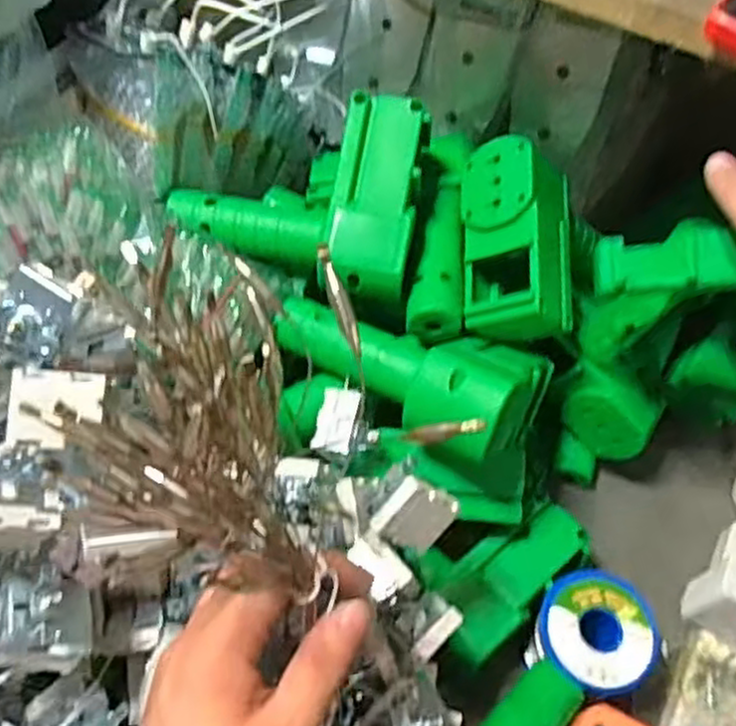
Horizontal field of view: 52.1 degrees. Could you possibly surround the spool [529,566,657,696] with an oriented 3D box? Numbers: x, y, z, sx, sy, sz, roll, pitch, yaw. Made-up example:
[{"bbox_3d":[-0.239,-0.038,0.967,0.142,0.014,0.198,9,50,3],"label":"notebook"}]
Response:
[{"bbox_3d":[0.131,0.160,0.444,0.066,0.031,0.066,1,58,-2],"label":"spool"}]

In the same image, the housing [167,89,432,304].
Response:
[{"bbox_3d":[-0.046,-0.106,0.469,0.158,0.047,0.119,8,88,8],"label":"housing"}]

